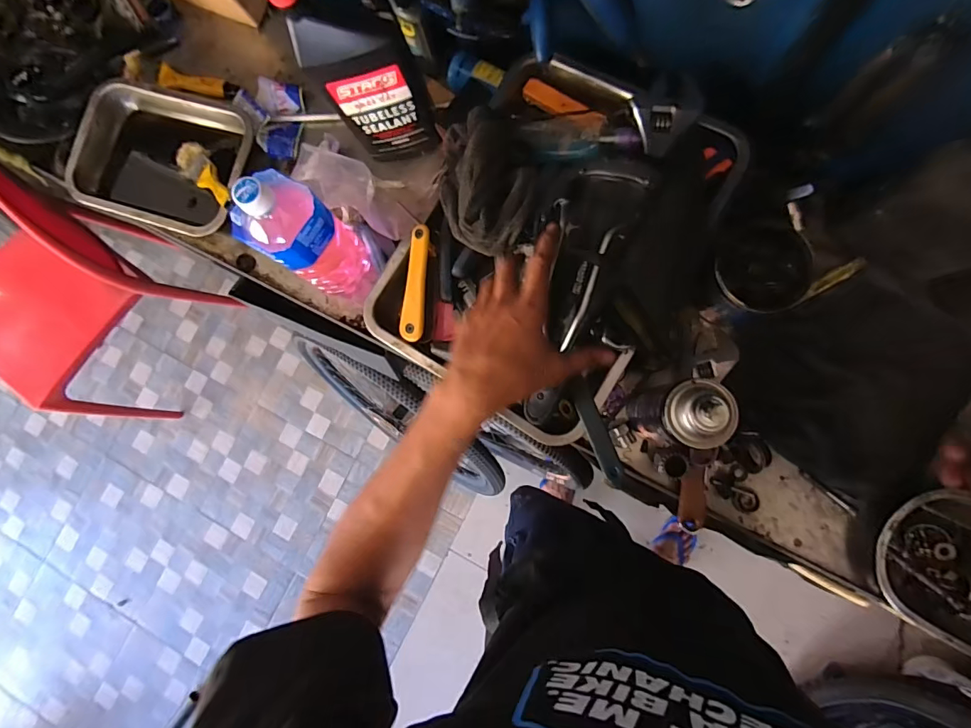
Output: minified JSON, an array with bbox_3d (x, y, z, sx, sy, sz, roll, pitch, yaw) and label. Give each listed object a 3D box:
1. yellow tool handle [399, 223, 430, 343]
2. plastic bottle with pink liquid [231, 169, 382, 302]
[{"bbox_3d":[-0.081,-0.092,0.511,0.027,0.021,0.128,4,84,6],"label":"yellow tool handle"},{"bbox_3d":[-0.202,-0.142,0.511,0.094,0.210,0.081,-41,81,0],"label":"plastic bottle with pink liquid"}]

